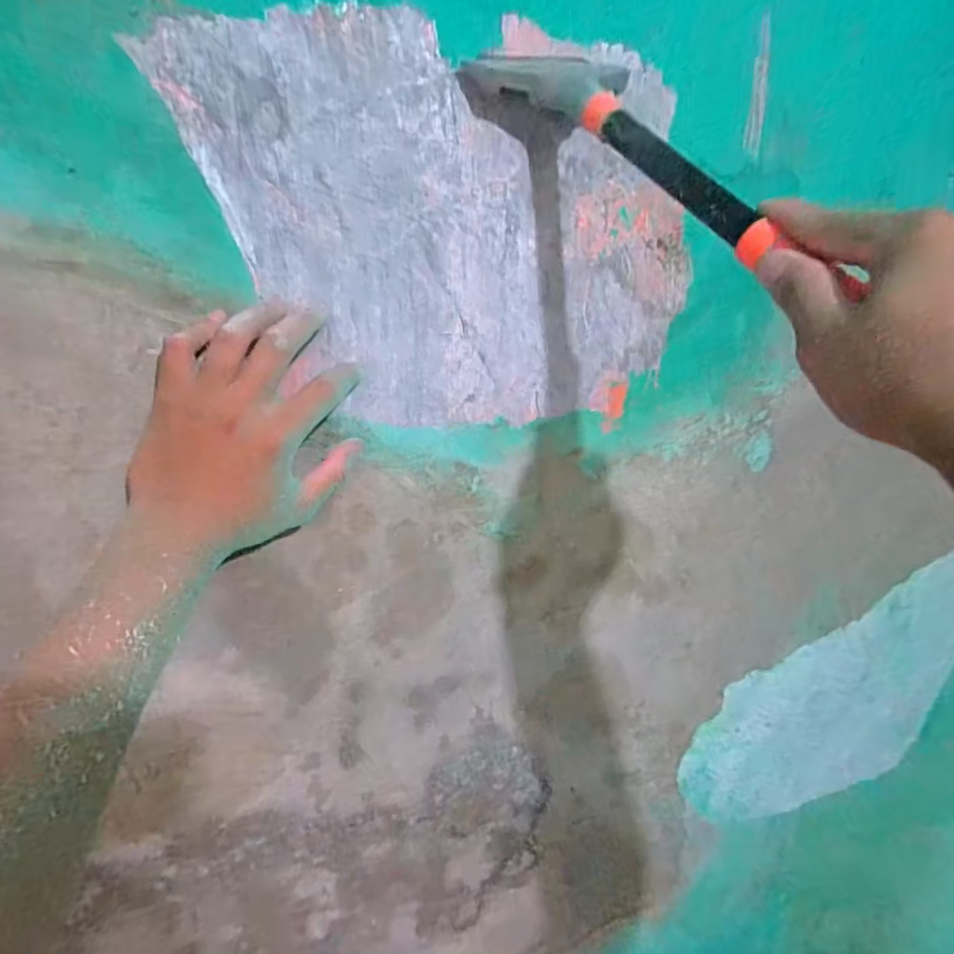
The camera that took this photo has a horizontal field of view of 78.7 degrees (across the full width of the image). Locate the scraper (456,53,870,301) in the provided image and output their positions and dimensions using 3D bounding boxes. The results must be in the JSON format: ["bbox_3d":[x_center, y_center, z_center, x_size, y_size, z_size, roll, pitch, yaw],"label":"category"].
[{"bbox_3d":[0.096,-0.185,0.330,0.089,0.044,0.246,-8,53,-42],"label":"scraper"}]

